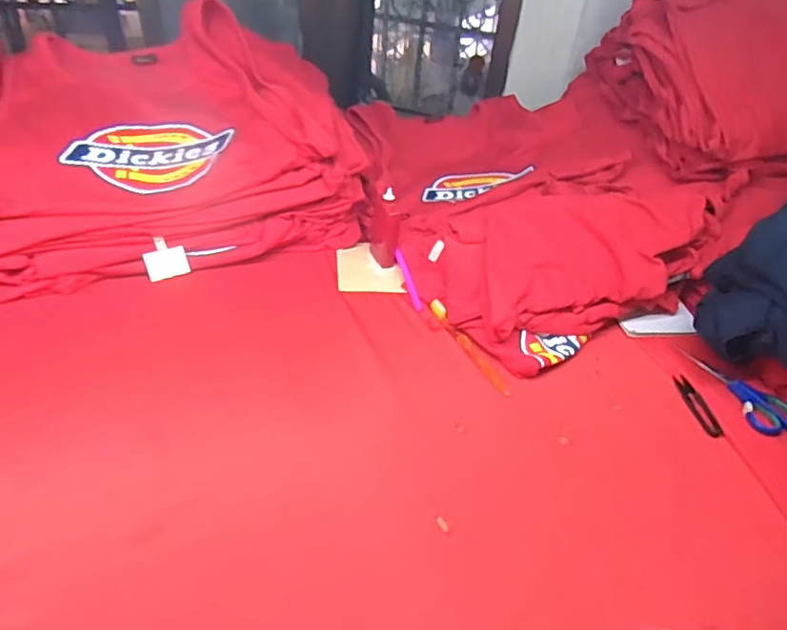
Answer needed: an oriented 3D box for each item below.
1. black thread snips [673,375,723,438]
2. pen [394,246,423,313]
[{"bbox_3d":[0.393,0.117,0.741,0.024,0.006,0.102,1,37,-7],"label":"black thread snips"},{"bbox_3d":[0.024,-0.051,0.854,0.015,0.016,0.115,-8,57,-17],"label":"pen"}]

